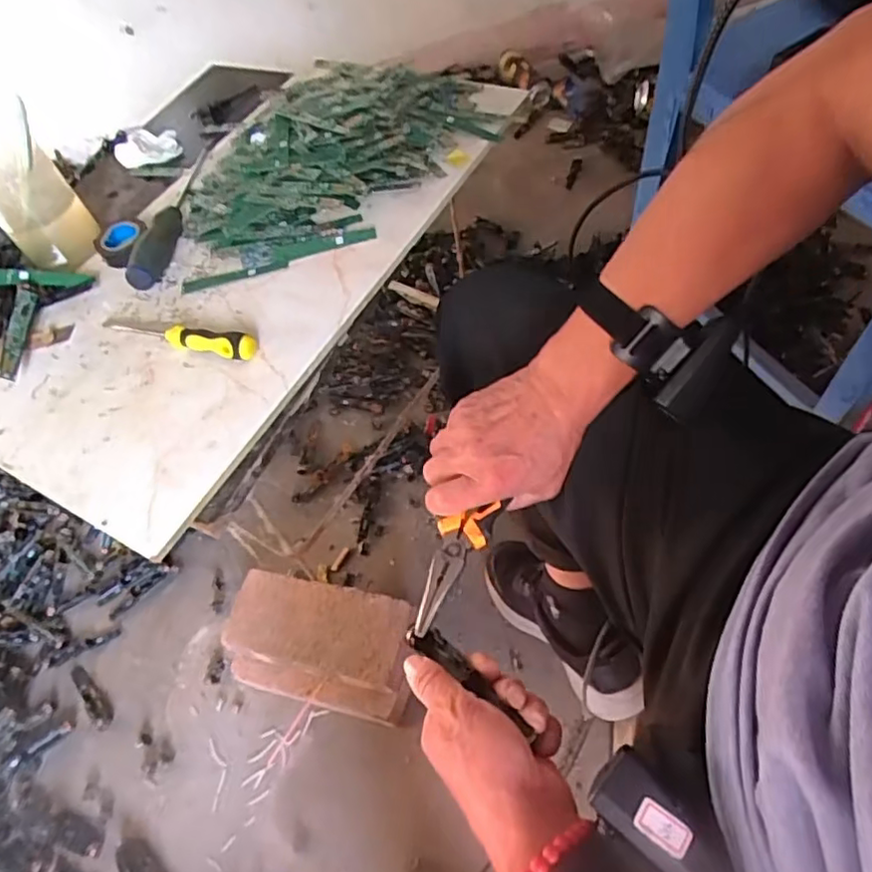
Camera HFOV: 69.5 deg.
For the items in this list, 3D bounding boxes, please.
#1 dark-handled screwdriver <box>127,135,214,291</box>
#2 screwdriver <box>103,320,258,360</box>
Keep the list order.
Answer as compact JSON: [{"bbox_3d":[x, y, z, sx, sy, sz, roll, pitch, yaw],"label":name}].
[{"bbox_3d":[-0.267,-0.234,0.641,0.023,0.038,0.236,-3,56,9],"label":"dark-handled screwdriver"},{"bbox_3d":[-0.223,-0.089,0.538,0.157,0.022,0.021,12,59,18],"label":"screwdriver"}]

